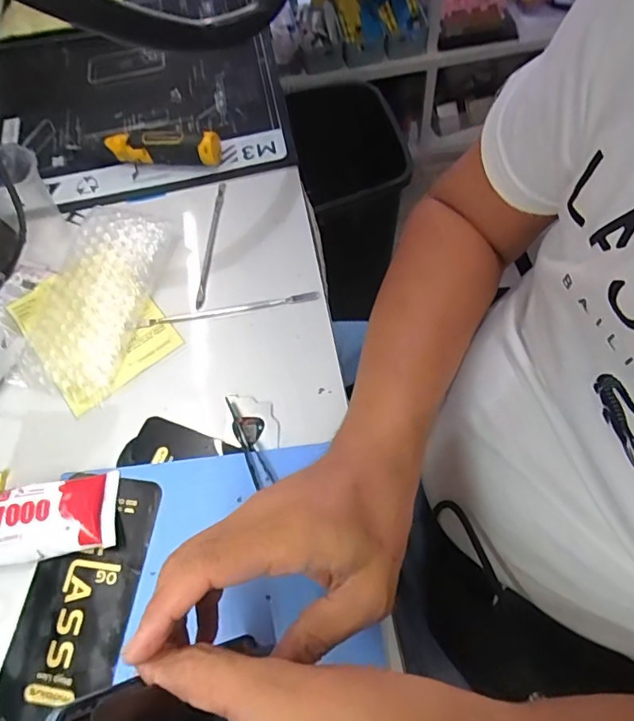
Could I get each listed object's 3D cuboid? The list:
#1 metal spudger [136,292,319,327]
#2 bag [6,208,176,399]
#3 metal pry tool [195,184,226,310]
[{"bbox_3d":[-0.076,-0.044,0.440,0.156,0.005,0.009,-8,63,0],"label":"metal spudger"},{"bbox_3d":[-0.194,-0.053,0.444,0.086,0.026,0.170,14,65,11],"label":"bag"},{"bbox_3d":[-0.099,-0.112,0.479,0.009,0.007,0.141,2,63,5],"label":"metal pry tool"}]

